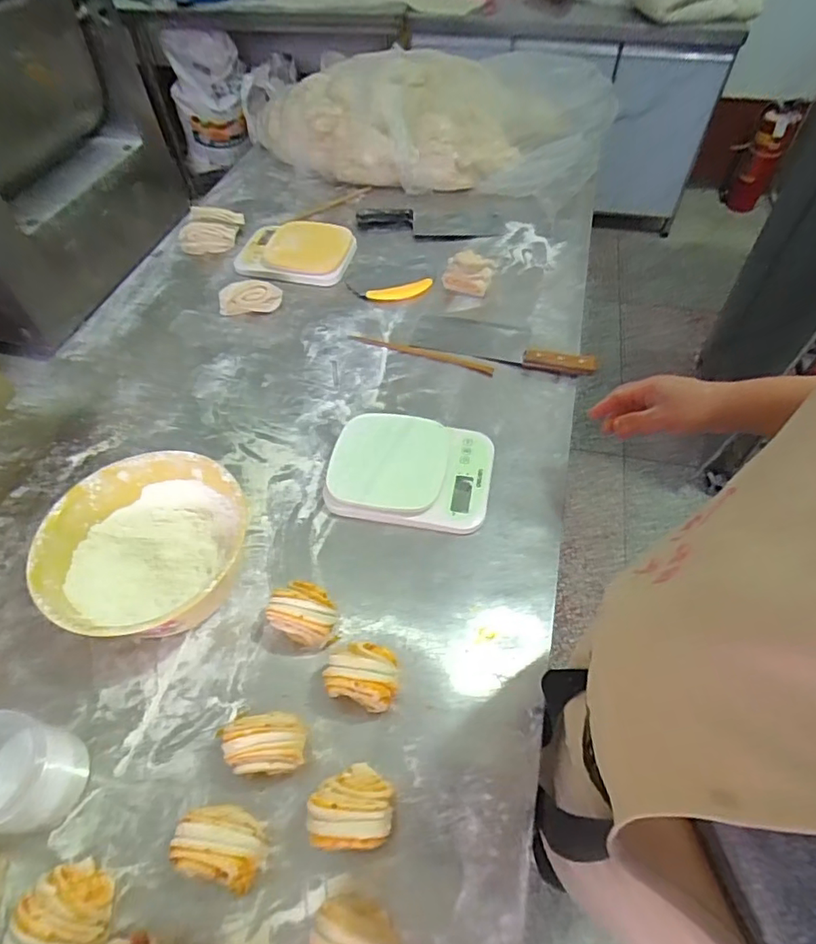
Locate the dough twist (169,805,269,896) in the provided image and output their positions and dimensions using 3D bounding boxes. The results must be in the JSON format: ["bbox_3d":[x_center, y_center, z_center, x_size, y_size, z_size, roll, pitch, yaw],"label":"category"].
[{"bbox_3d":[-0.148,0.298,0.432,0.068,0.055,0.055,15,55,12],"label":"dough twist"}]

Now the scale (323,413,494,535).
[{"bbox_3d":[0.005,-0.005,0.670,0.192,0.040,0.150,8,54,7],"label":"scale"}]

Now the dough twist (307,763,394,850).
[{"bbox_3d":[-0.045,0.272,0.445,0.067,0.057,0.066,-2,53,0],"label":"dough twist"}]

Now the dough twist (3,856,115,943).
[{"bbox_3d":[-0.259,0.340,0.409,0.064,0.053,0.059,-1,53,1],"label":"dough twist"}]

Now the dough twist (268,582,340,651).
[{"bbox_3d":[-0.103,0.146,0.540,0.056,0.057,0.058,-1,53,1],"label":"dough twist"}]

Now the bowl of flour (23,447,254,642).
[{"bbox_3d":[-0.272,0.084,0.572,0.177,0.097,0.195,23,57,17],"label":"bowl of flour"}]

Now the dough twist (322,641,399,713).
[{"bbox_3d":[-0.042,0.190,0.507,0.065,0.053,0.062,-1,53,0],"label":"dough twist"}]

